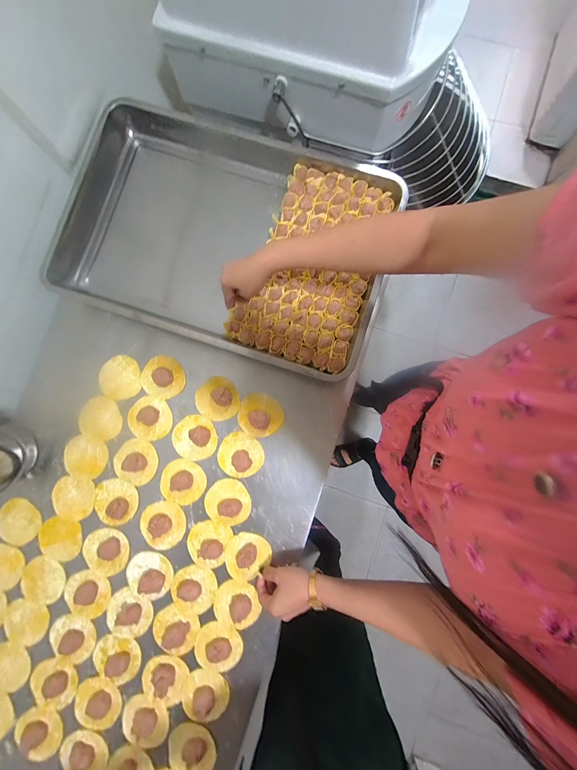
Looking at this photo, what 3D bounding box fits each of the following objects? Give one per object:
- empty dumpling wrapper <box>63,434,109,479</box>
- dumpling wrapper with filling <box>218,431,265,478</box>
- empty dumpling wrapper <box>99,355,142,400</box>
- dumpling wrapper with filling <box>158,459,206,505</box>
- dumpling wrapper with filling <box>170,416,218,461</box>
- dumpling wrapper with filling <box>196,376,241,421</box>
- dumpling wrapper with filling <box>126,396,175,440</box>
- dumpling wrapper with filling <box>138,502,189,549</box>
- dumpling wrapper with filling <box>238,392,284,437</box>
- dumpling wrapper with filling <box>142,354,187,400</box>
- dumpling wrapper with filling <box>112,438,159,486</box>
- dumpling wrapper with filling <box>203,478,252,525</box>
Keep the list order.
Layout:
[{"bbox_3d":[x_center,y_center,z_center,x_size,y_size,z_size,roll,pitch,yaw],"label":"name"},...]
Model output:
[{"bbox_3d":[-0.377,0.133,0.501,0.079,0.006,0.072,0,86,2],"label":"empty dumpling wrapper"},{"bbox_3d":[-0.088,0.129,0.496,0.082,0.014,0.078,0,86,2],"label":"dumpling wrapper with filling"},{"bbox_3d":[-0.324,-0.015,0.521,0.077,0.008,0.080,-8,89,0],"label":"empty dumpling wrapper"},{"bbox_3d":[-0.196,0.179,0.495,0.082,0.013,0.078,0,86,2],"label":"dumpling wrapper with filling"},{"bbox_3d":[-0.177,0.098,0.500,0.081,0.016,0.079,-20,85,0],"label":"dumpling wrapper with filling"},{"bbox_3d":[-0.135,0.024,0.502,0.079,0.028,0.078,0,86,2],"label":"dumpling wrapper with filling"},{"bbox_3d":[-0.261,0.063,0.506,0.080,0.020,0.077,0,86,2],"label":"dumpling wrapper with filling"},{"bbox_3d":[-0.229,0.253,0.488,0.078,0.023,0.081,0,86,2],"label":"dumpling wrapper with filling"},{"bbox_3d":[-0.054,0.054,0.501,0.079,0.024,0.080,0,86,2],"label":"dumpling wrapper with filling"},{"bbox_3d":[-0.237,-0.015,0.514,0.081,0.014,0.077,0,86,2],"label":"dumpling wrapper with filling"},{"bbox_3d":[-0.286,0.142,0.502,0.080,0.018,0.079,0,86,2],"label":"dumpling wrapper with filling"},{"bbox_3d":[-0.113,0.214,0.488,0.084,0.021,0.080,-17,85,1],"label":"dumpling wrapper with filling"}]

